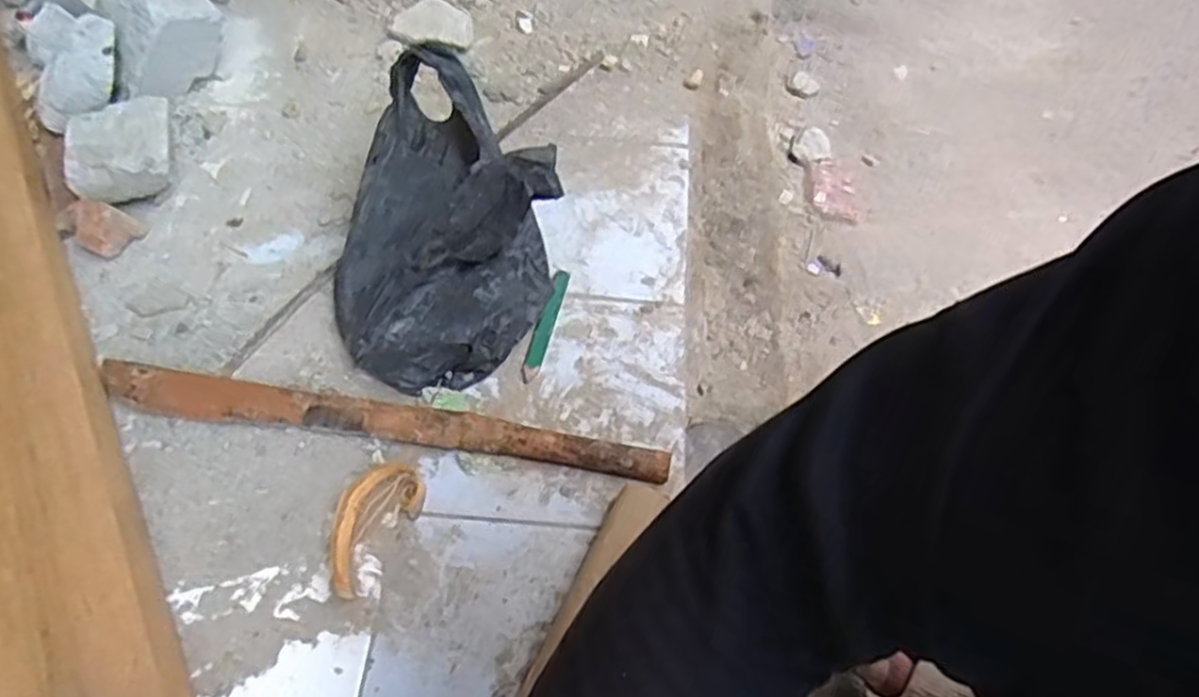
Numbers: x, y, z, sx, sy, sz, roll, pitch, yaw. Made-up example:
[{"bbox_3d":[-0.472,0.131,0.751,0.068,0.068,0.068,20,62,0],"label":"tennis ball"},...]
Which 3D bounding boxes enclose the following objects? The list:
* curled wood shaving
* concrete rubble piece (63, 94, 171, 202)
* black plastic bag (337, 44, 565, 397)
[{"bbox_3d":[-0.159,0.116,0.499,0.048,0.016,0.093,28,60,14],"label":"curled wood shaving"},{"bbox_3d":[-0.400,-0.169,0.620,0.078,0.047,0.078,-6,58,-8],"label":"concrete rubble piece"},{"bbox_3d":[-0.135,-0.103,0.575,0.174,0.137,0.230,-19,60,-15],"label":"black plastic bag"}]

